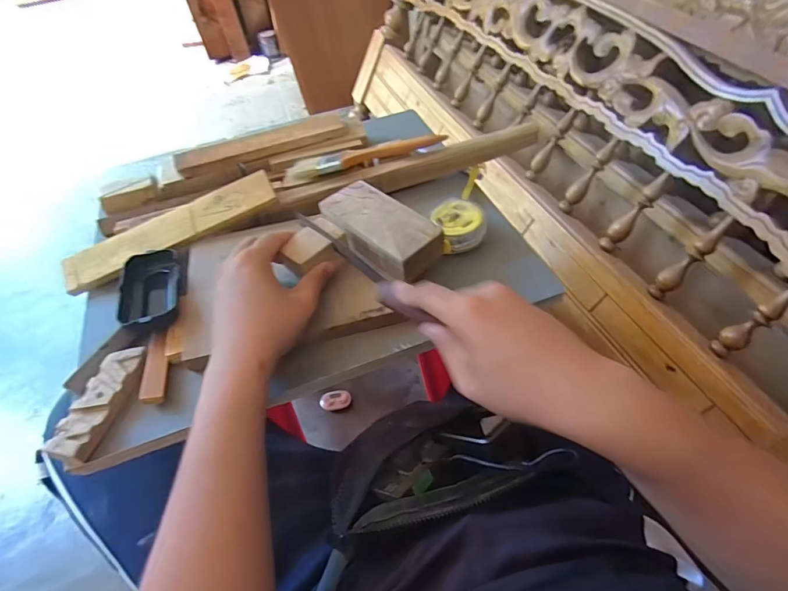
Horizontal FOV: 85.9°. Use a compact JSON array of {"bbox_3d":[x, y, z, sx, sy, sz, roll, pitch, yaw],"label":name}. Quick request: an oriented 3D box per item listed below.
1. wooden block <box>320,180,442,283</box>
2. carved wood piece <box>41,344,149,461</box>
[{"bbox_3d":[-0.016,-0.068,0.433,0.067,0.032,0.125,-36,57,-21],"label":"wooden block"},{"bbox_3d":[-0.253,0.092,0.369,0.037,0.028,0.100,7,53,11],"label":"carved wood piece"}]

